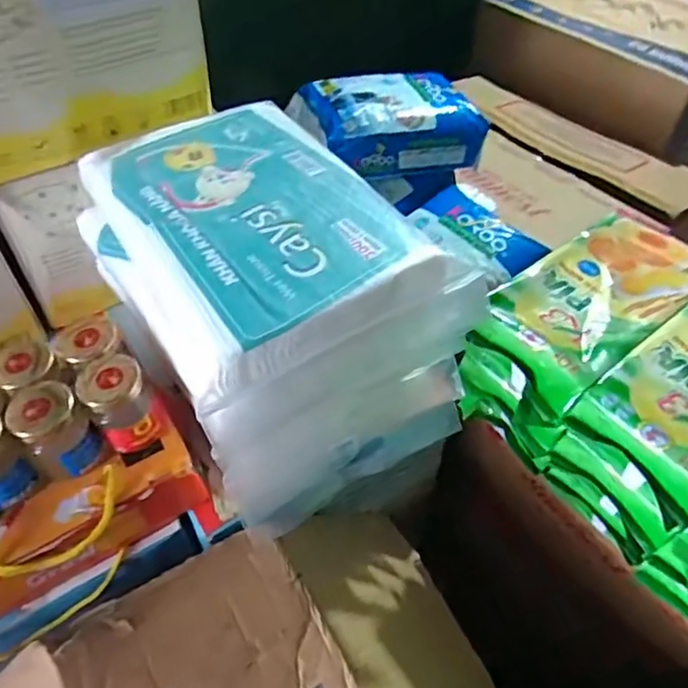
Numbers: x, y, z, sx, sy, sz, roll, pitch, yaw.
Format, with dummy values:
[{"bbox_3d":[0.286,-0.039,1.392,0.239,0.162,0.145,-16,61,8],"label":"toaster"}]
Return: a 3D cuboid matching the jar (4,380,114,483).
[{"bbox_3d":[-0.228,0.068,0.477,0.050,0.072,0.052,0,51,0],"label":"jar"}]

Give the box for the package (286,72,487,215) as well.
[{"bbox_3d":[0.063,-0.294,0.823,0.208,0.099,0.186,-14,52,-11],"label":"package"}]

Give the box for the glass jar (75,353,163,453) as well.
[{"bbox_3d":[-0.182,0.046,0.491,0.047,0.067,0.055,-21,53,-16],"label":"glass jar"}]

